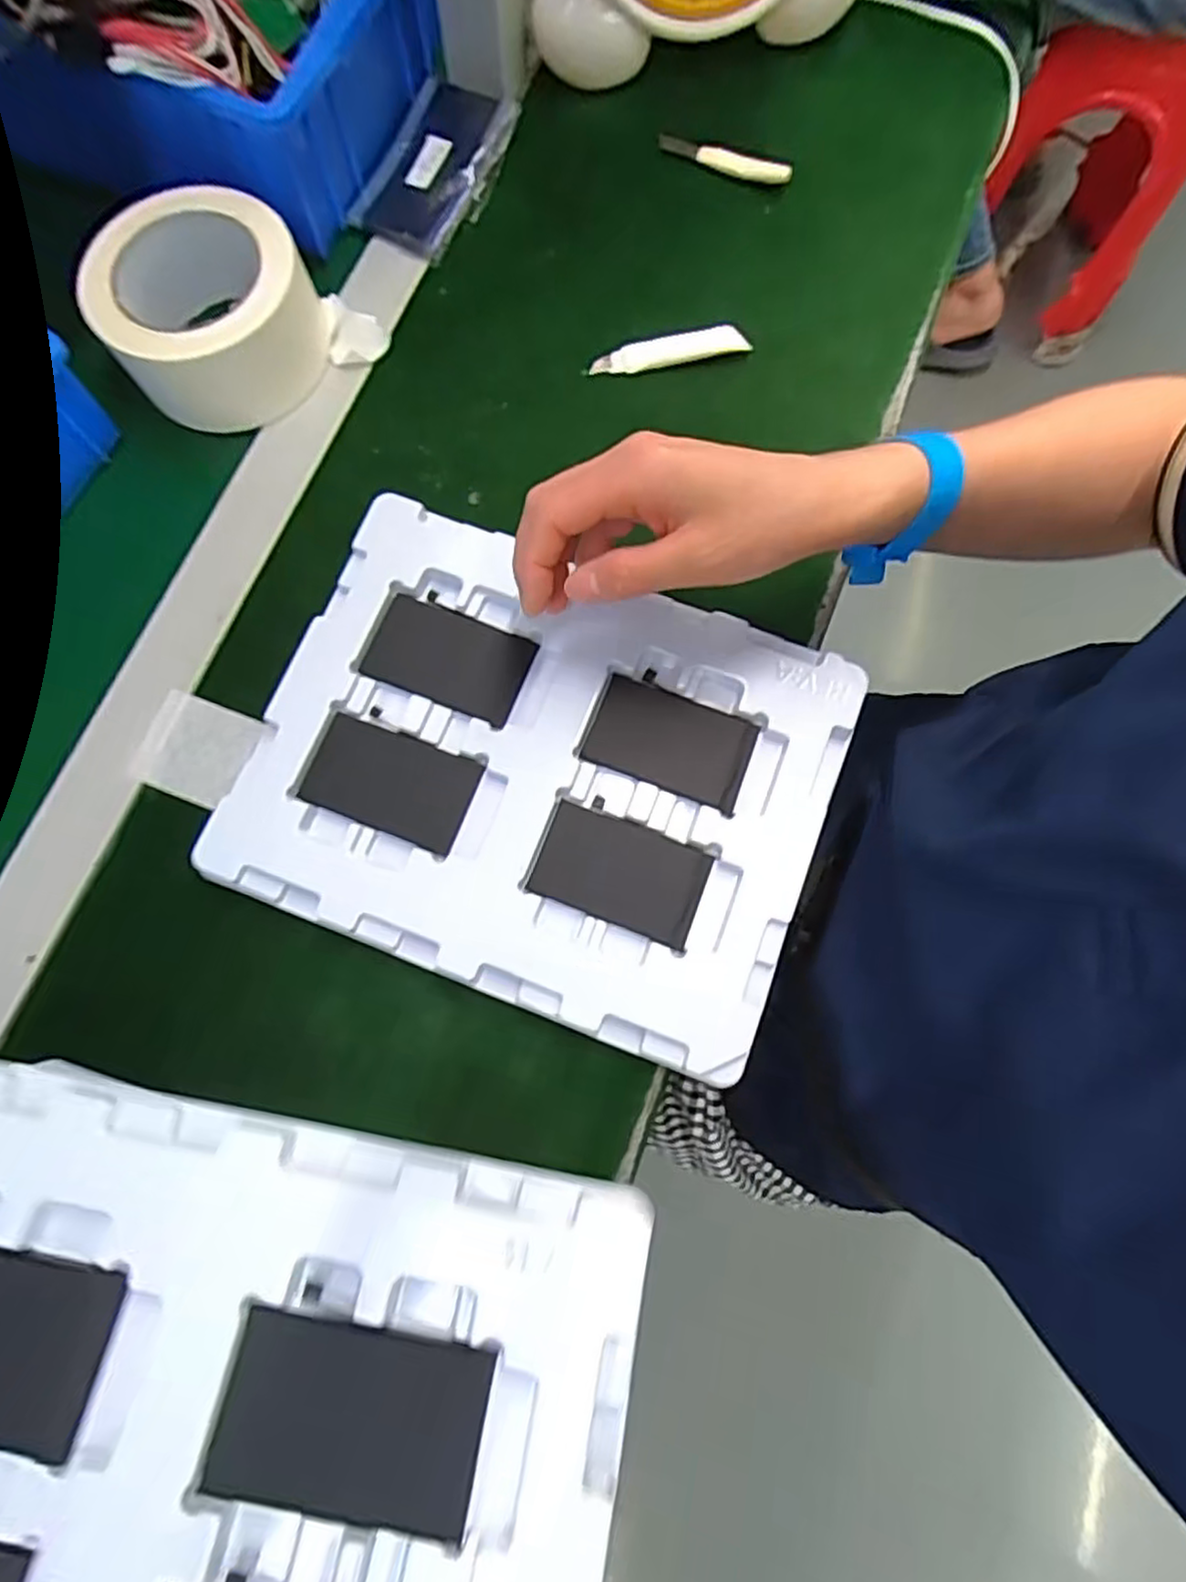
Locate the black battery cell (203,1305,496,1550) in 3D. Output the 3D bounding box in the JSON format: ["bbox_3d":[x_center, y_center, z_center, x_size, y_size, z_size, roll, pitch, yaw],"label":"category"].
[{"bbox_3d":[-0.075,0.196,0.219,0.079,0.005,0.047,11,77,1],"label":"black battery cell"}]

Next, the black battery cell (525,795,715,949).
[{"bbox_3d":[0.014,0.039,0.343,0.080,0.005,0.050,20,77,3],"label":"black battery cell"}]

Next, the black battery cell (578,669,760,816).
[{"bbox_3d":[0.040,-0.027,0.357,0.079,0.005,0.051,20,77,3],"label":"black battery cell"}]

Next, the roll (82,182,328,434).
[{"bbox_3d":[-0.205,-0.264,0.389,0.098,0.061,0.100,0,77,-1],"label":"roll"}]

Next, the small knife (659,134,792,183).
[{"bbox_3d":[0.084,-0.402,0.448,0.086,0.009,0.010,20,77,3],"label":"small knife"}]

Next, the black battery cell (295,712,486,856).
[{"bbox_3d":[-0.100,-0.005,0.351,0.081,0.004,0.049,20,77,3],"label":"black battery cell"}]

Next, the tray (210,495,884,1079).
[{"bbox_3d":[-0.025,-0.012,0.350,0.271,0.016,0.212,21,77,6],"label":"tray"}]

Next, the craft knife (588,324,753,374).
[{"bbox_3d":[0.045,-0.261,0.418,0.091,0.015,0.016,-10,77,-4],"label":"craft knife"}]

